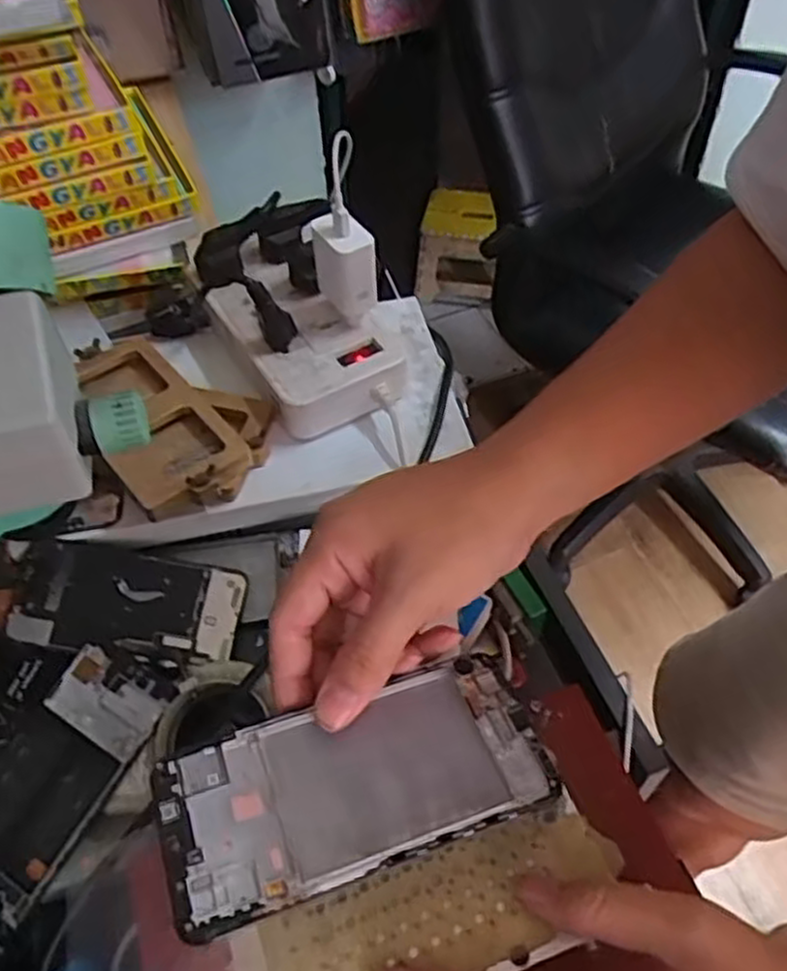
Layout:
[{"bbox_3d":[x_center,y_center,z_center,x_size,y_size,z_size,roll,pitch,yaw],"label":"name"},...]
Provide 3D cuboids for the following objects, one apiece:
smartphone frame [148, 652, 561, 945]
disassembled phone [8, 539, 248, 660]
[{"bbox_3d":[-0.015,0.120,0.314,0.154,0.009,0.073,-14,52,-16],"label":"smartphone frame"},{"bbox_3d":[-0.173,0.075,0.507,0.141,0.006,0.065,8,68,-3],"label":"disassembled phone"}]

